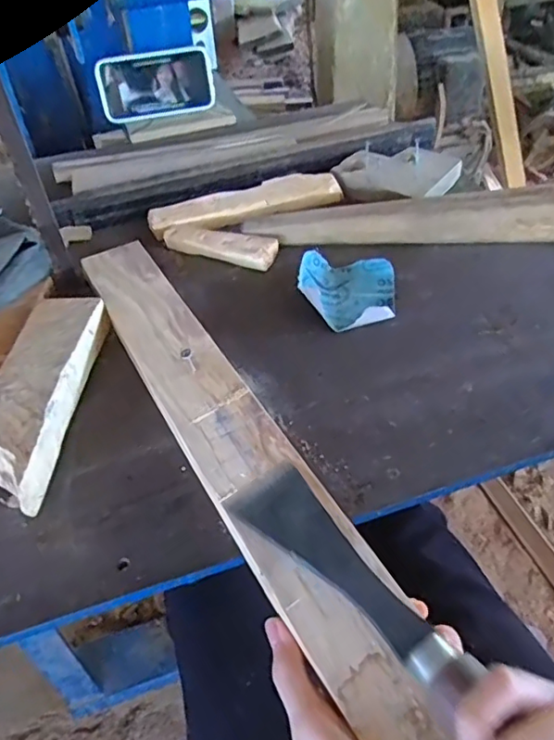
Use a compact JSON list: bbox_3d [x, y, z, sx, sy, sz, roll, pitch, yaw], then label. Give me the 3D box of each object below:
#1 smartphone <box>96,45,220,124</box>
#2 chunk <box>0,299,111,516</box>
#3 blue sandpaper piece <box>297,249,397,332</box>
[{"bbox_3d":[-0.169,-0.398,0.807,0.157,0.083,0.009,-11,29,-4],"label":"smartphone"},{"bbox_3d":[-0.174,0.013,0.419,0.058,0.033,0.190,-1,44,4],"label":"chunk"},{"bbox_3d":[0.062,-0.070,0.514,0.085,0.016,0.094,2,44,6],"label":"blue sandpaper piece"}]

